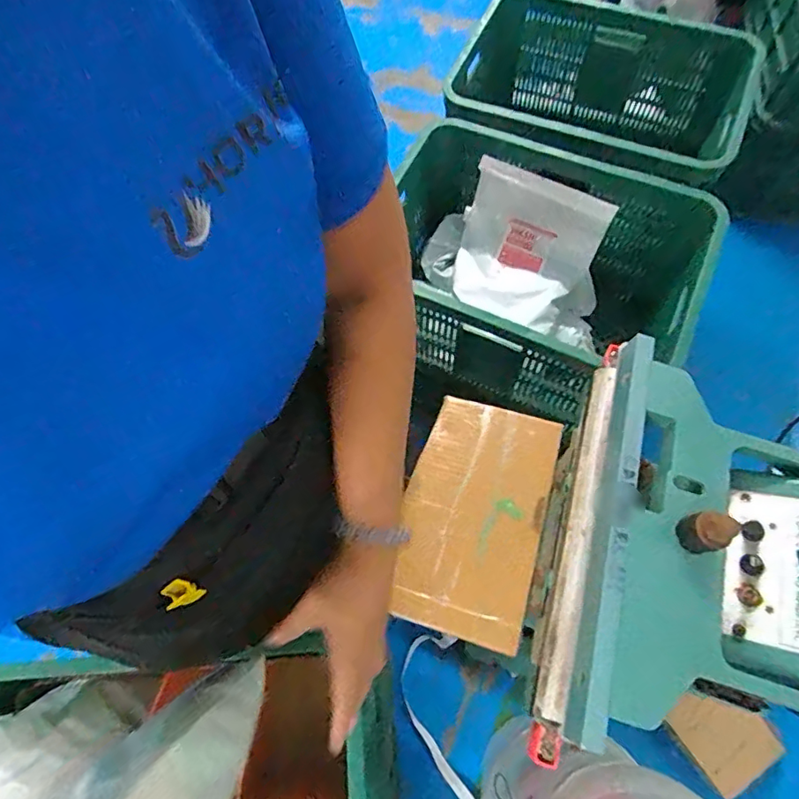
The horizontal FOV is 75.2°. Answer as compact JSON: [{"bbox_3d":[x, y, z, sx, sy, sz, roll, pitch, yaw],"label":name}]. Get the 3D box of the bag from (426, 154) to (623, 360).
[{"bbox_3d":[0.239,-0.260,0.981,0.380,0.230,0.193,28,71,13],"label":"bag"}]

